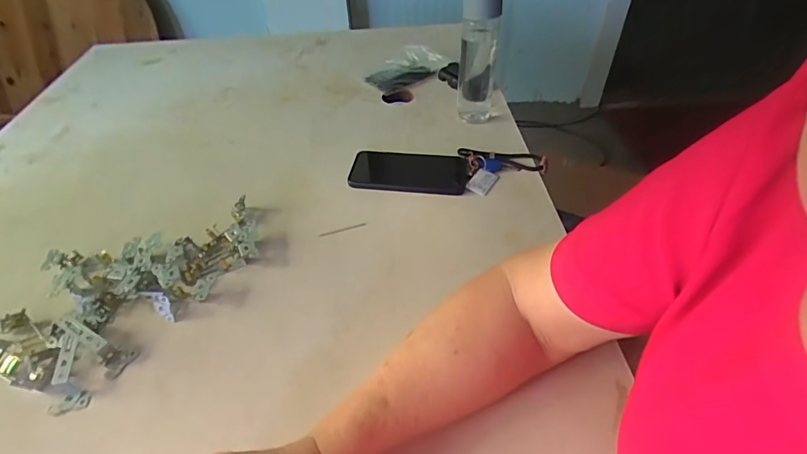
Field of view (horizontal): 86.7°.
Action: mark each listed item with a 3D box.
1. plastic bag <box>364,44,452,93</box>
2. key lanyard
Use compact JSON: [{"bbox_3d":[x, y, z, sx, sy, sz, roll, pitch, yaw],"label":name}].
[{"bbox_3d":[0.011,-0.315,0.834,0.169,0.034,0.085,-29,51,-24],"label":"plastic bag"},{"bbox_3d":[0.149,-0.088,0.623,0.121,0.014,0.084,-5,45,-2],"label":"key lanyard"}]

